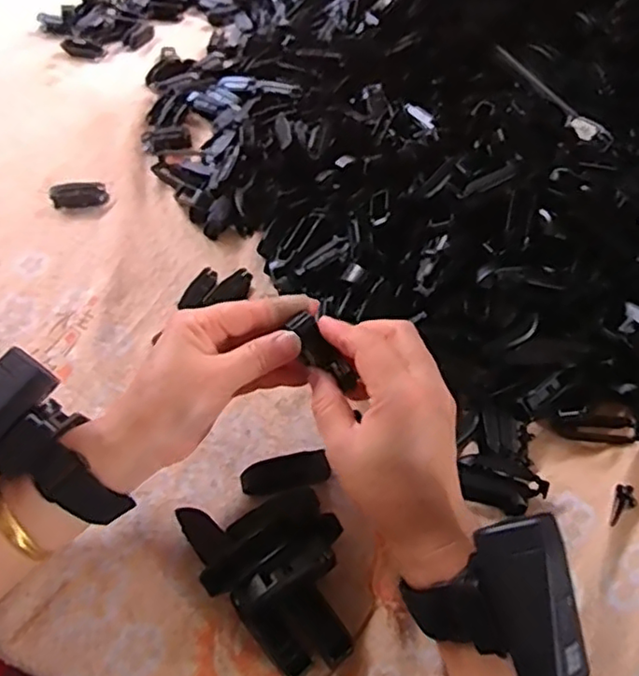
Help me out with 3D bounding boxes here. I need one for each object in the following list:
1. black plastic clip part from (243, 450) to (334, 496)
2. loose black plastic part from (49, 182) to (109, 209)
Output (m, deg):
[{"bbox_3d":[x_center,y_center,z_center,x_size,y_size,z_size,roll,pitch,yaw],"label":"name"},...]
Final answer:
[{"bbox_3d":[-0.022,0.087,0.393,0.055,0.016,0.016,-10,52,-7],"label":"black plastic clip part"},{"bbox_3d":[-0.220,-0.131,0.567,0.051,0.014,0.020,-9,52,-6],"label":"loose black plastic part"}]

